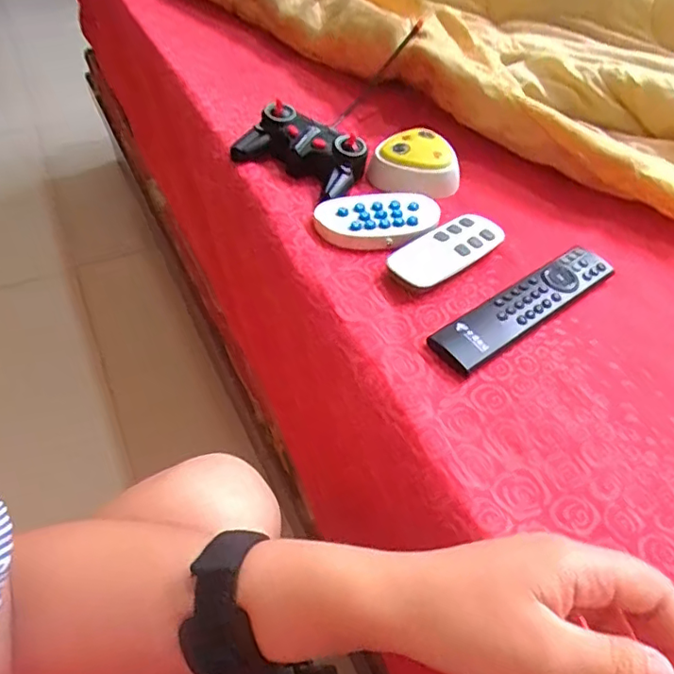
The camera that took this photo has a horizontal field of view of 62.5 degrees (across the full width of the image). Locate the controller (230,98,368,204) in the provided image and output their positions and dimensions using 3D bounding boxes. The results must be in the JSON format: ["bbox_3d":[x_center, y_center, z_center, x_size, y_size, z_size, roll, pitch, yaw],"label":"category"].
[{"bbox_3d":[-0.029,-0.197,0.560,0.118,0.035,0.096,32,54,22],"label":"controller"}]

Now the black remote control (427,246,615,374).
[{"bbox_3d":[0.154,-0.027,0.448,0.181,0.012,0.043,-28,56,-25],"label":"black remote control"}]

